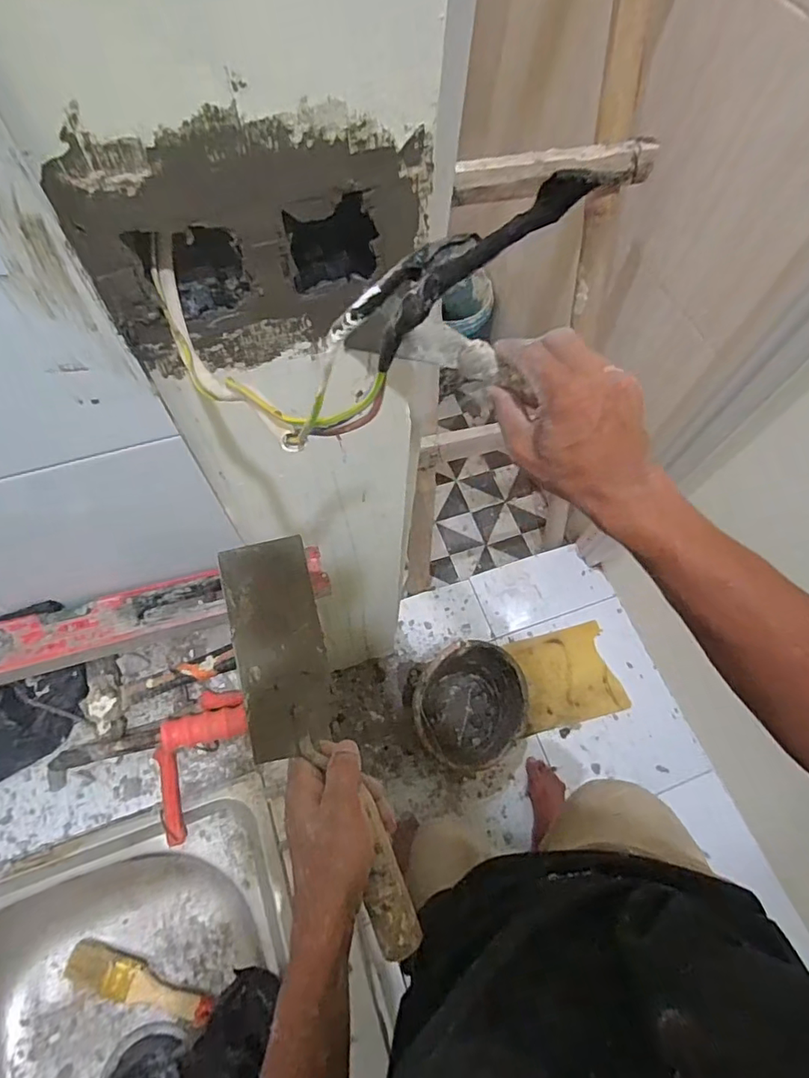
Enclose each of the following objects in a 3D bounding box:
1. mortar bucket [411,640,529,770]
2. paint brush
[{"bbox_3d":[0.154,0.418,1.321,0.275,0.221,0.260,1,65,-3],"label":"mortar bucket"},{"bbox_3d":[-0.288,0.488,0.575,0.163,0.024,0.039,19,66,5],"label":"paint brush"}]

